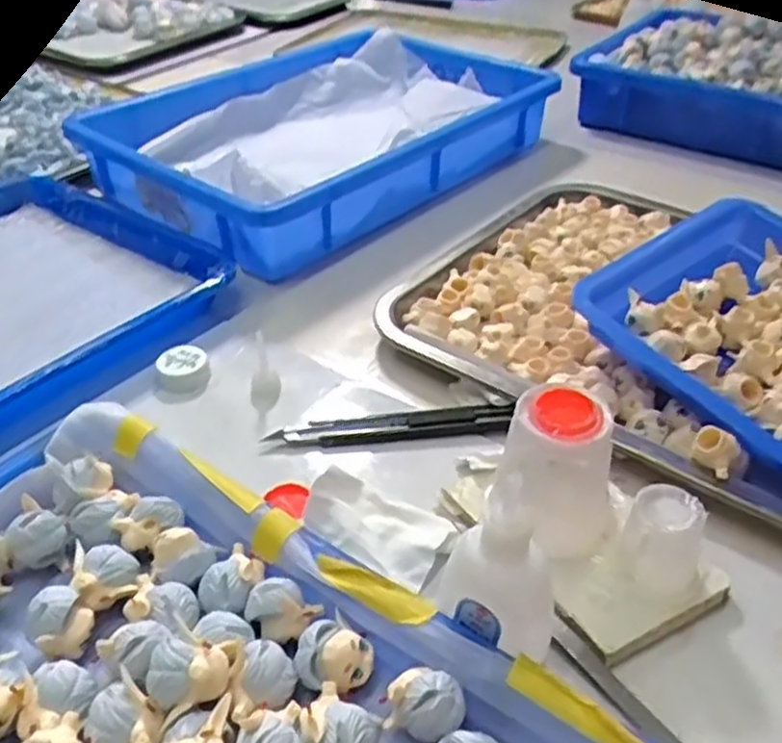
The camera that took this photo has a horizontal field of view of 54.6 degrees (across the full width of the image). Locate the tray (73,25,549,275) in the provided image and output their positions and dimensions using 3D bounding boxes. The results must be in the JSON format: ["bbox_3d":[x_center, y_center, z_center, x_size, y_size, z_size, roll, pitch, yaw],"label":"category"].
[{"bbox_3d":[-0.058,-0.207,0.644,0.245,0.058,0.343,28,47,31],"label":"tray"}]

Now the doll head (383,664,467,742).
[{"bbox_3d":[0.014,0.118,0.268,0.025,0.025,0.021,21,43,24],"label":"doll head"}]

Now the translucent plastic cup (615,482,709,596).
[{"bbox_3d":[0.112,0.067,0.311,0.030,0.038,0.027,20,43,23],"label":"translucent plastic cup"}]

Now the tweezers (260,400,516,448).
[{"bbox_3d":[0.001,0.030,0.405,0.129,0.015,0.018,-4,39,-5],"label":"tweezers"}]

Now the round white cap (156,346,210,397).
[{"bbox_3d":[-0.119,-0.002,0.437,0.028,0.013,0.027,0,39,0],"label":"round white cap"}]

